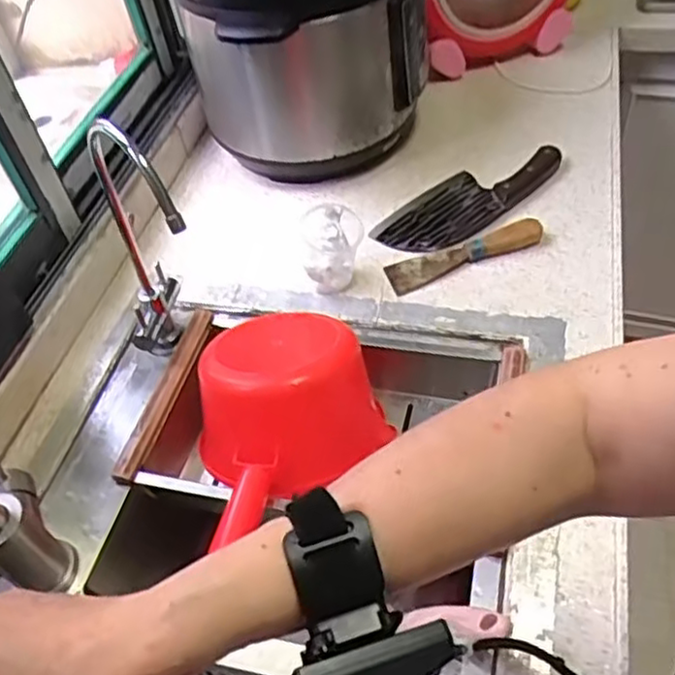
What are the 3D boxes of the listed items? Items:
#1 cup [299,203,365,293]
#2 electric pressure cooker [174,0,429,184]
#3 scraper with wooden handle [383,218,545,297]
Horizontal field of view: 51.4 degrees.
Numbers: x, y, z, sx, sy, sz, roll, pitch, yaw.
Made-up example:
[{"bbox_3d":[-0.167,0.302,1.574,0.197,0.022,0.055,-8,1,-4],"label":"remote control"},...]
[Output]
[{"bbox_3d":[-0.006,-0.098,0.752,0.065,0.082,0.055,-7,48,0],"label":"cup"},{"bbox_3d":[-0.044,-0.396,0.867,0.272,0.312,0.328,-11,48,-3],"label":"electric pressure cooker"},{"bbox_3d":[0.140,-0.096,0.772,0.174,0.024,0.044,-18,49,-9],"label":"scraper with wooden handle"}]

